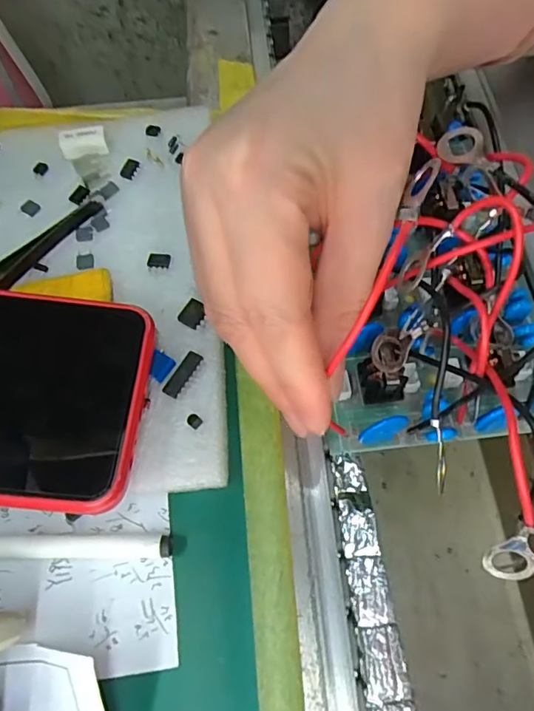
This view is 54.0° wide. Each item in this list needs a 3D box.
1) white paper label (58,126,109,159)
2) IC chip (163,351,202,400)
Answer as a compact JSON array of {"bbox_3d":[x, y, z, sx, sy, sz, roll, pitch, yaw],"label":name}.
[{"bbox_3d":[-0.088,-0.101,0.250,0.021,0.008,0.012,-8,64,-3],"label":"white paper label"},{"bbox_3d":[-0.032,0.007,0.198,0.008,0.005,0.018,25,67,11],"label":"IC chip"}]

